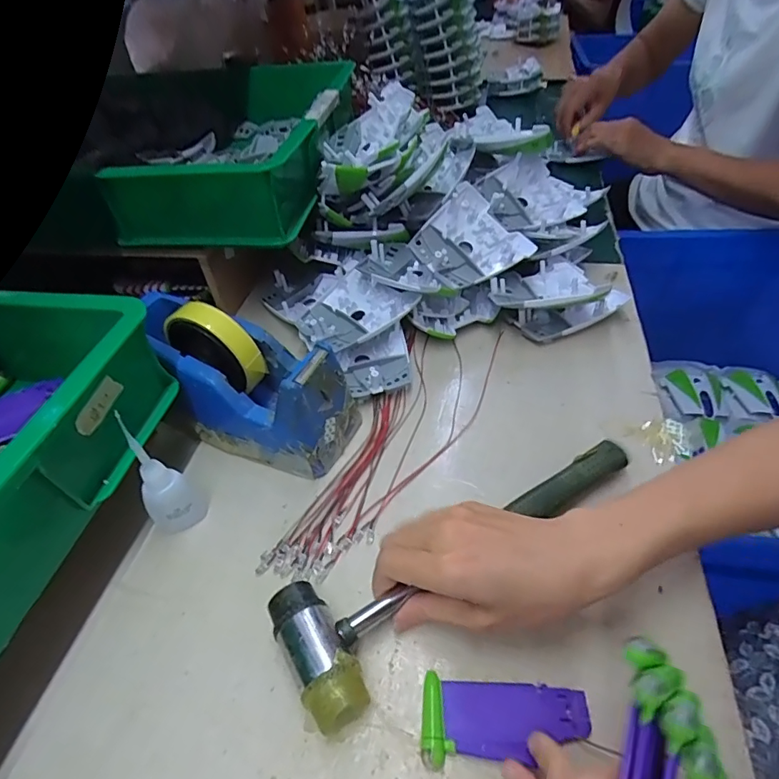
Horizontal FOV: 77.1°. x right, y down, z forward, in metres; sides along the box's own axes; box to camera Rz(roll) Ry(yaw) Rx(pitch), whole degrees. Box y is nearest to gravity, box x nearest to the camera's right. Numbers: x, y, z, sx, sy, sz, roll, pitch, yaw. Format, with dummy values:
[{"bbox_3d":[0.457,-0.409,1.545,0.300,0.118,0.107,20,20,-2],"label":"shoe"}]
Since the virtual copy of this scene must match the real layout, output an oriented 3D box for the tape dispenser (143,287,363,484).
[{"bbox_3d":[-0.127,-0.013,0.403,0.191,0.106,0.080,20,49,23],"label":"tape dispenser"}]

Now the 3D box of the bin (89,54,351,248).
[{"bbox_3d":[-0.146,-0.275,0.546,0.163,0.075,0.327,5,45,9],"label":"bin"}]

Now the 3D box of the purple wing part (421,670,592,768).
[{"bbox_3d":[0.063,0.178,0.268,0.090,0.008,0.040,-3,46,-1],"label":"purple wing part"}]

